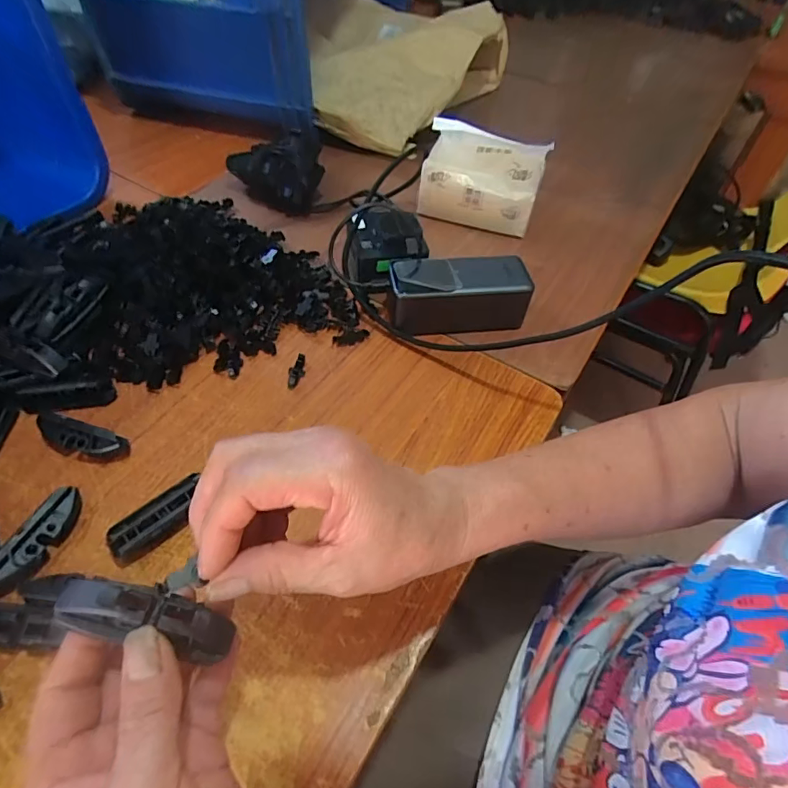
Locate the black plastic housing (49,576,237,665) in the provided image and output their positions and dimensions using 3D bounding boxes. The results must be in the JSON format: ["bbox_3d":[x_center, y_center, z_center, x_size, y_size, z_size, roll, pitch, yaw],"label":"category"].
[{"bbox_3d":[-0.105,0.097,0.210,0.072,0.014,0.020,25,50,-17],"label":"black plastic housing"}]

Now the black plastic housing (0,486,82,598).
[{"bbox_3d":[-0.229,0.095,0.314,0.018,0.023,0.073,16,53,9],"label":"black plastic housing"}]

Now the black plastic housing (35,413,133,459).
[{"bbox_3d":[-0.236,0.032,0.363,0.071,0.020,0.021,13,52,6],"label":"black plastic housing"}]

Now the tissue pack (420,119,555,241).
[{"bbox_3d":[0.098,-0.245,0.549,0.127,0.105,0.042,15,53,8],"label":"tissue pack"}]

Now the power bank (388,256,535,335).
[{"bbox_3d":[0.061,-0.094,0.462,0.128,0.053,0.052,-2,52,-5],"label":"power bank"}]

